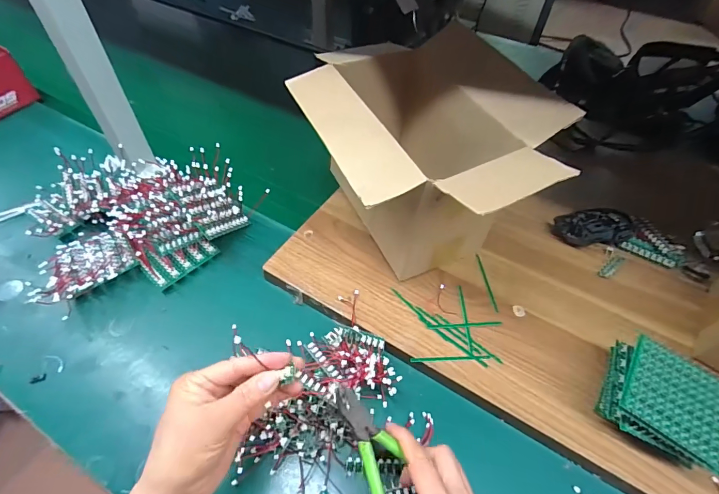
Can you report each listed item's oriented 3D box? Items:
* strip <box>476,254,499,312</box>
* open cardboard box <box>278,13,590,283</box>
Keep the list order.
[{"bbox_3d":[0.163,0.044,0.484,0.007,0.006,0.087,-2,52,-4],"label":"strip"},{"bbox_3d":[0.071,-0.102,0.474,0.238,0.183,0.314,-19,55,-17],"label":"open cardboard box"}]

